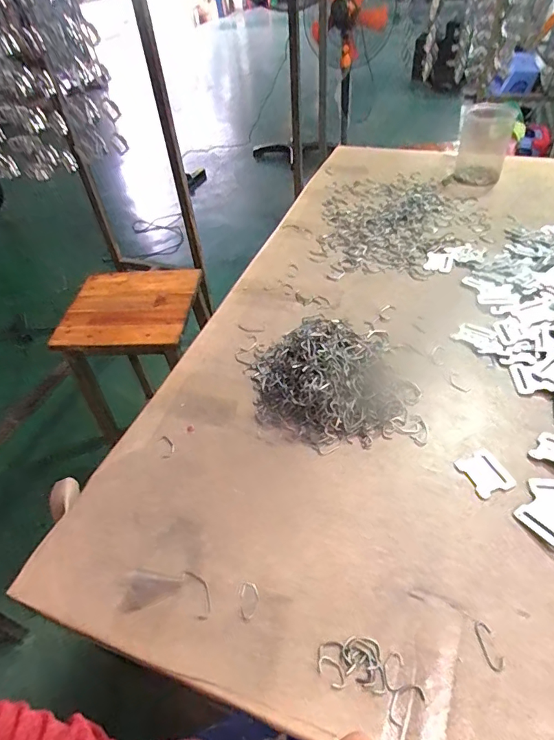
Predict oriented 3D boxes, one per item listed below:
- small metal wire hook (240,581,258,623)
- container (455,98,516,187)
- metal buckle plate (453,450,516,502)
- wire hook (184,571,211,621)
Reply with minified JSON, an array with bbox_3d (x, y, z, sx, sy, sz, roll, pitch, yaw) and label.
[{"bbox_3d":[-0.026,0.217,0.423,0.018,0.004,0.035,-8,45,0],"label":"small metal wire hook"},{"bbox_3d":[0.446,-0.485,0.976,0.105,0.128,0.110,11,48,17],"label":"container"},{"bbox_3d":[0.229,0.113,0.496,0.045,0.004,0.051,-17,46,-10],"label":"metal buckle plate"},{"bbox_3d":[-0.074,0.213,0.432,0.017,0.004,0.051,-21,47,-13],"label":"wire hook"}]

